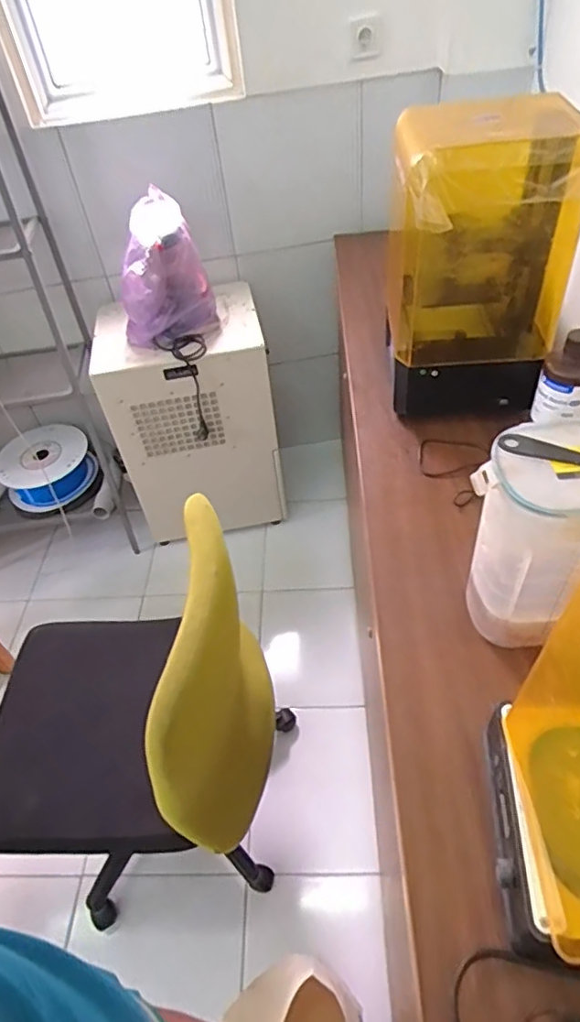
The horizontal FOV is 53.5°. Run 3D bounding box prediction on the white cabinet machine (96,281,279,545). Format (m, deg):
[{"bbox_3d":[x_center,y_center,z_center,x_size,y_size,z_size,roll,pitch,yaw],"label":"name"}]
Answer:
[{"bbox_3d":[-0.302,-0.270,1.884,0.487,0.701,0.351,-10,47,-3],"label":"white cabinet machine"}]

